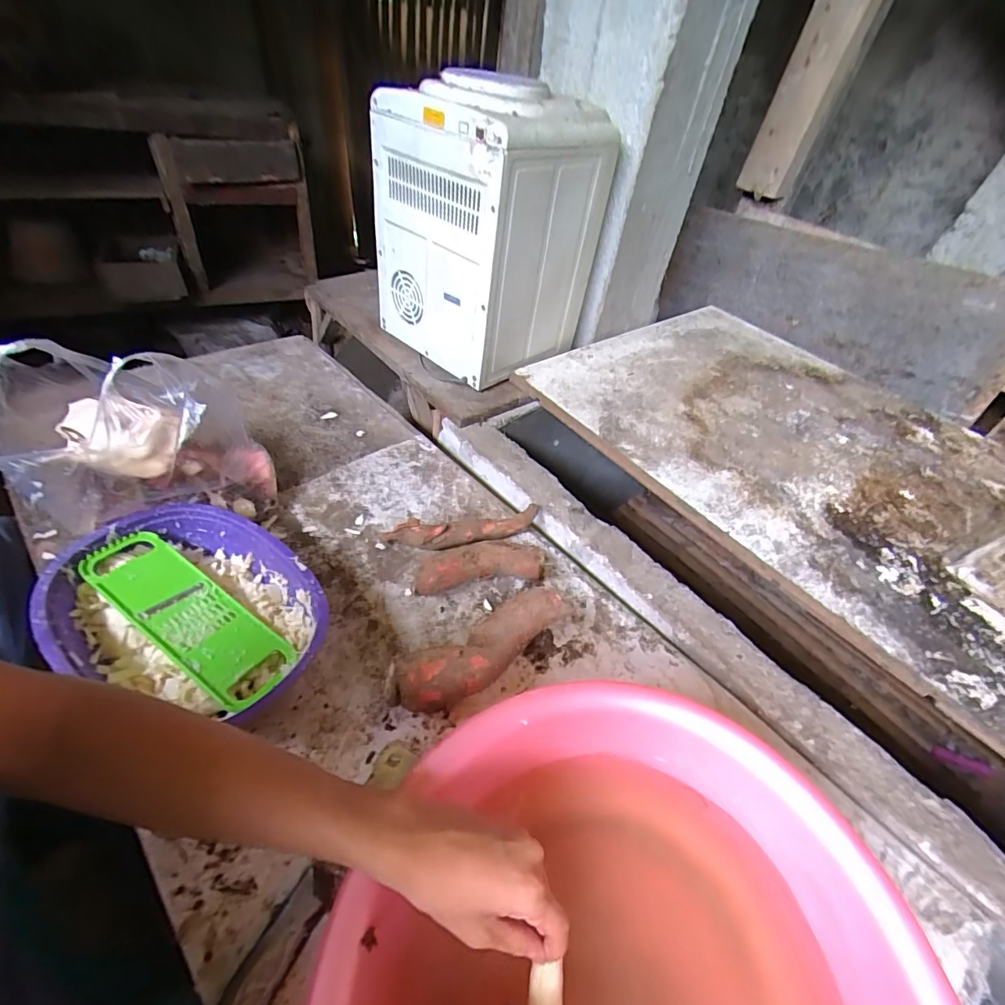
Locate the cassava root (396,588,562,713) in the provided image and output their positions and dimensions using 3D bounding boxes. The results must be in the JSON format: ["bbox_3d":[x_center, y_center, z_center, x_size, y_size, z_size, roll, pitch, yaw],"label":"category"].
[{"bbox_3d":[-0.021,0.169,0.543,0.198,0.063,0.063,-20,52,-29],"label":"cassava root"}]

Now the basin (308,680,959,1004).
[{"bbox_3d":[0.078,0.362,0.333,0.360,0.136,0.394,6,44,-6],"label":"basin"}]

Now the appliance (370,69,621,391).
[{"bbox_3d":[-0.027,-0.513,0.919,0.340,0.407,0.310,39,52,25],"label":"appliance"}]

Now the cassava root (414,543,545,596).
[{"bbox_3d":[-0.028,0.084,0.636,0.172,0.050,0.044,-7,47,-19],"label":"cassava root"}]

